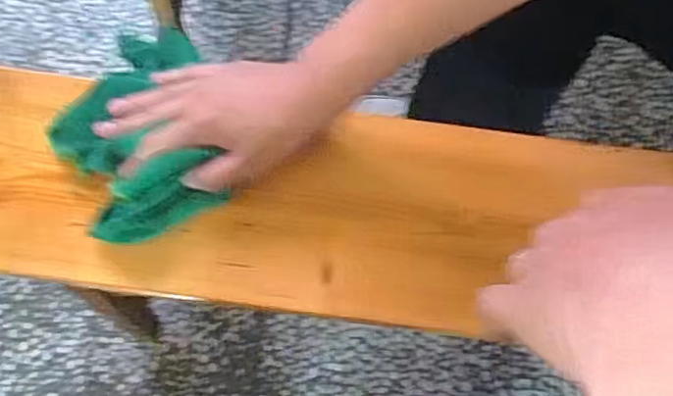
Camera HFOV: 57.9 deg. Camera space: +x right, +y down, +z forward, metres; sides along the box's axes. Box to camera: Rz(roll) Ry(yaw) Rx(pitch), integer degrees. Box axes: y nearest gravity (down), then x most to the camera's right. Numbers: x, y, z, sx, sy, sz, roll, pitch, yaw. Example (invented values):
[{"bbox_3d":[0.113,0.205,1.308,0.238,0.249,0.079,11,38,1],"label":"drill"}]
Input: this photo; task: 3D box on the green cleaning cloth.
[{"bbox_3d":[-0.163,-0.055,0.479,0.118,0.043,0.176,-15,77,-5],"label":"green cleaning cloth"}]

